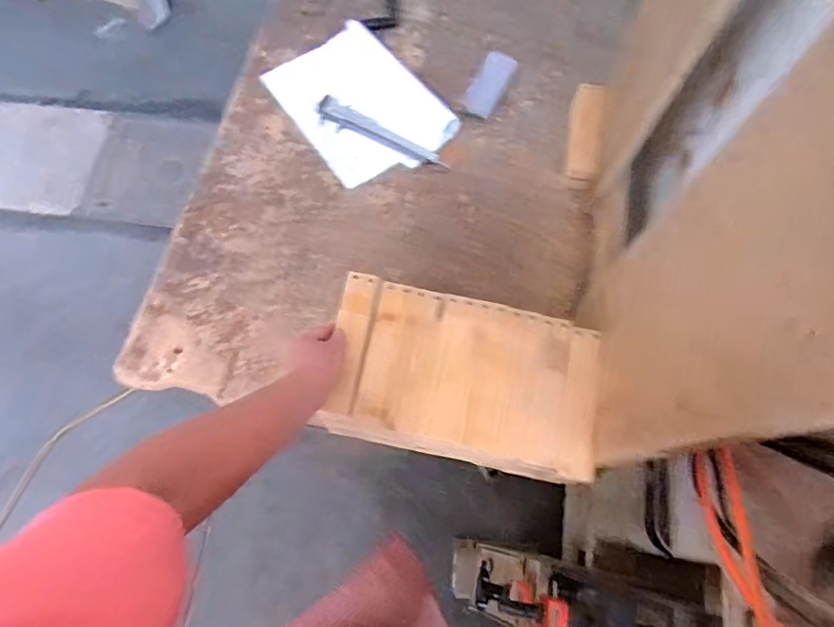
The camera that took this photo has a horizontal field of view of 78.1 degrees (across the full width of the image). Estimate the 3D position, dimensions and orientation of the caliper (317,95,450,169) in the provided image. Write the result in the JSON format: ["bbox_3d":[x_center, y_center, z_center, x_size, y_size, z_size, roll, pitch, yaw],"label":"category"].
[{"bbox_3d":[-0.066,-0.314,0.915,0.259,0.009,0.059,30,72,10],"label":"caliper"}]

